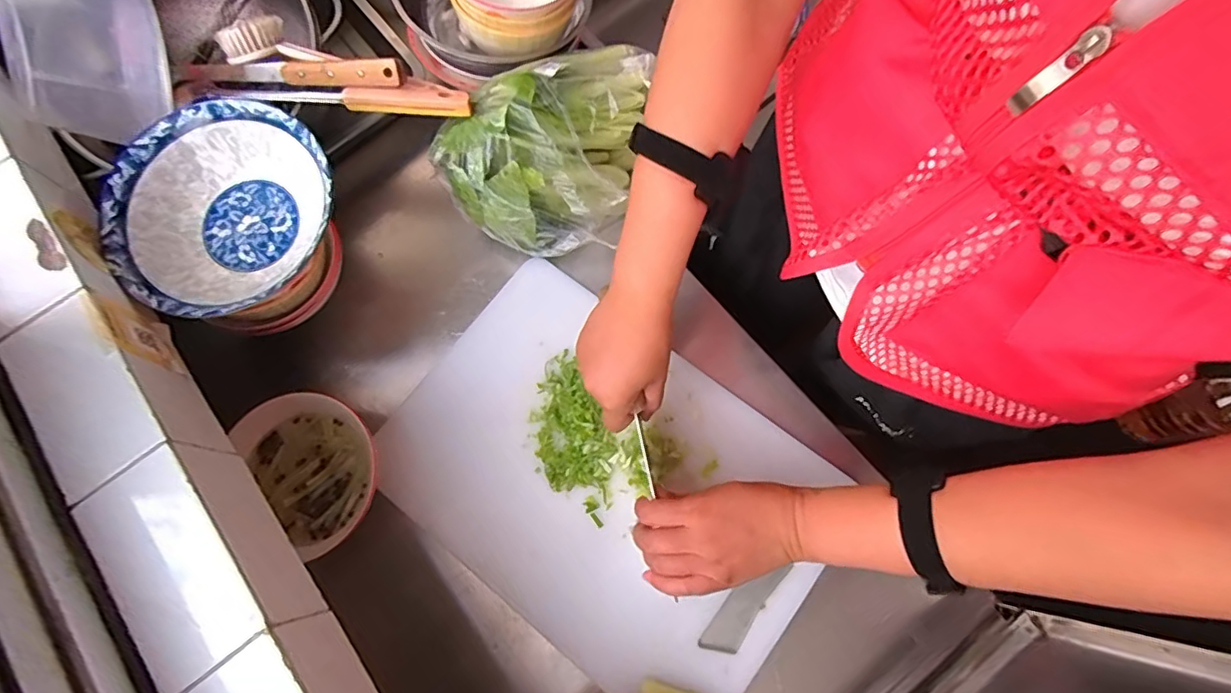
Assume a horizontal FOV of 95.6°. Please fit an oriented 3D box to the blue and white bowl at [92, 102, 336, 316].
[{"bbox_3d":[-0.349,-0.121,0.506,0.192,0.059,0.184,0,73,1],"label":"blue and white bowl"}]

